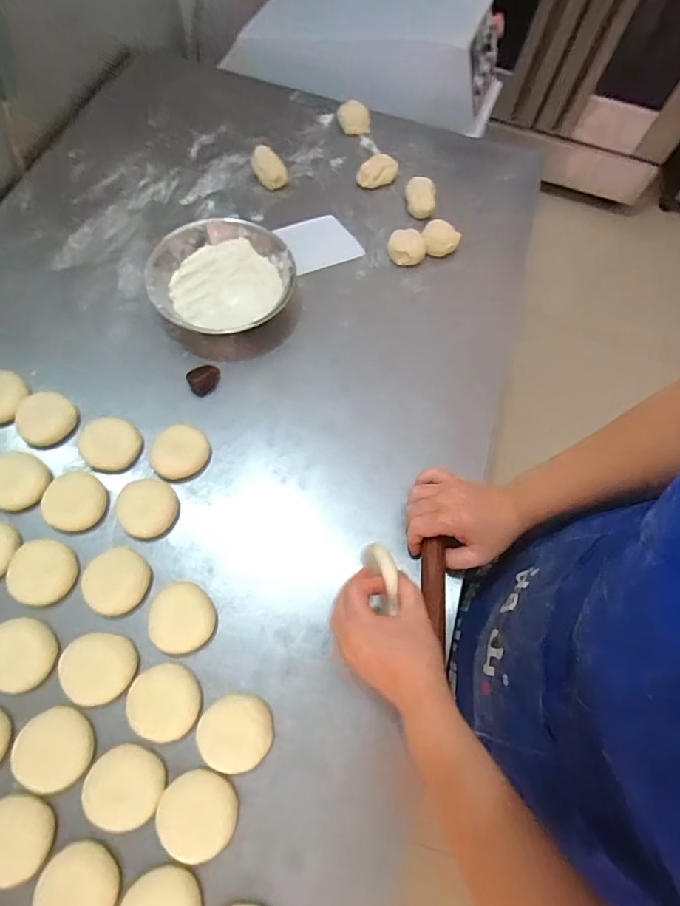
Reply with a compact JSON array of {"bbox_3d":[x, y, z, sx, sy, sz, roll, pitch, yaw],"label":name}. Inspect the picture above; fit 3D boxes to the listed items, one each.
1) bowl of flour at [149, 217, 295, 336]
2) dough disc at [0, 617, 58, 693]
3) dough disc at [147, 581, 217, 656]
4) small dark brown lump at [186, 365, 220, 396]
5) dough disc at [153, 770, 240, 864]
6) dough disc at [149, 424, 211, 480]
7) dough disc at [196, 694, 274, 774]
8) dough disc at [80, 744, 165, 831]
[{"bbox_3d":[-0.158,-0.233,0.640,0.185,0.050,0.184,2,67,-4],"label":"bowl of flour"},{"bbox_3d":[-0.315,0.194,0.455,0.068,0.017,0.068,2,67,-4],"label":"dough disc"},{"bbox_3d":[-0.165,0.171,0.484,0.062,0.021,0.069,-35,74,-17],"label":"dough disc"},{"bbox_3d":[-0.173,-0.094,0.600,0.041,0.017,0.032,-22,70,-13],"label":"small dark brown lump"},{"bbox_3d":[-0.128,0.323,0.418,0.068,0.020,0.061,10,67,0],"label":"dough disc"},{"bbox_3d":[-0.190,-0.002,0.553,0.067,0.030,0.062,2,67,-4],"label":"dough disc"},{"bbox_3d":[-0.100,0.268,0.449,0.068,0.025,0.062,2,67,-4],"label":"dough disc"},{"bbox_3d":[-0.193,0.298,0.415,0.064,0.022,0.057,26,67,9],"label":"dough disc"}]

